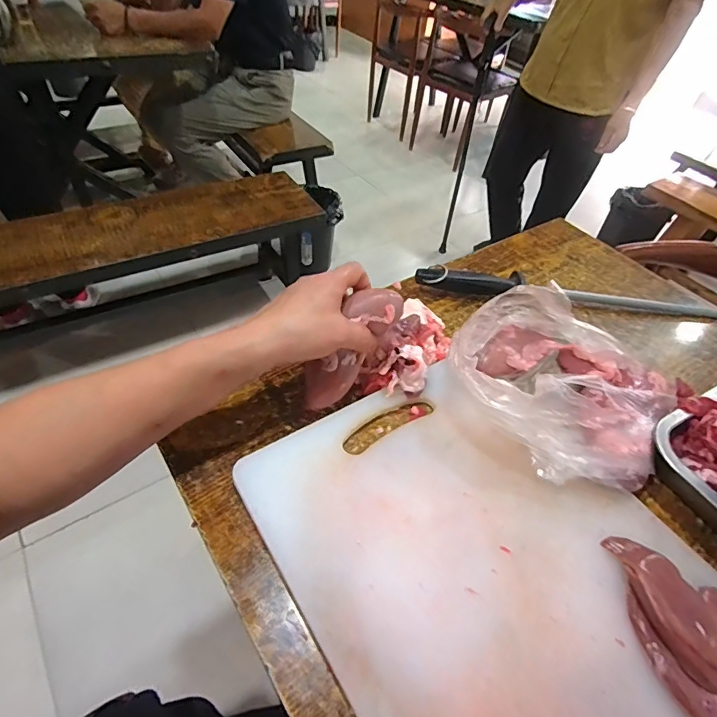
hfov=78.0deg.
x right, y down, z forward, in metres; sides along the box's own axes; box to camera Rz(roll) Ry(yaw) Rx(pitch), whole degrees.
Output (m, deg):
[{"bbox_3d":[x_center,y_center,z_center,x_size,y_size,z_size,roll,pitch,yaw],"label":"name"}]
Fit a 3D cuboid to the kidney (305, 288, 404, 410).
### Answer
[{"bbox_3d":[-0.008,-0.010,0.414,0.042,0.032,0.131,37,95,26],"label":"kidney"}]

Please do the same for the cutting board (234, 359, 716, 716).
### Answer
[{"bbox_3d":[0.117,0.165,0.336,0.277,0.017,0.380,-23,52,-27],"label":"cutting board"}]

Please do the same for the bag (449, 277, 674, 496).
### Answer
[{"bbox_3d":[0.204,0.020,0.430,0.195,0.095,0.193,38,55,26],"label":"bag"}]

